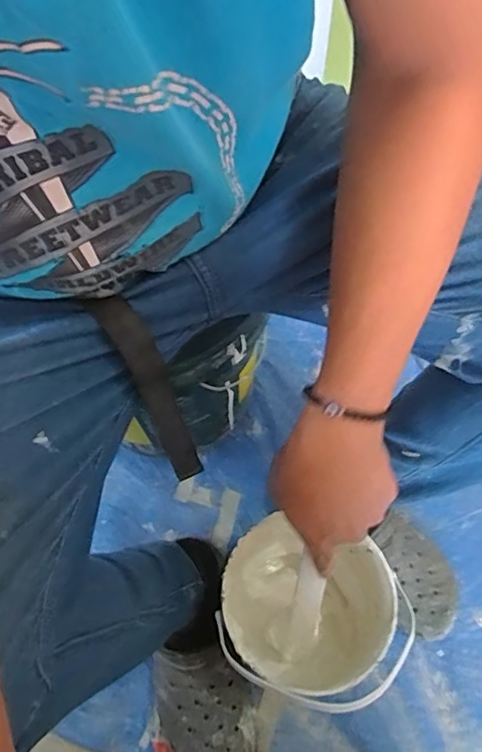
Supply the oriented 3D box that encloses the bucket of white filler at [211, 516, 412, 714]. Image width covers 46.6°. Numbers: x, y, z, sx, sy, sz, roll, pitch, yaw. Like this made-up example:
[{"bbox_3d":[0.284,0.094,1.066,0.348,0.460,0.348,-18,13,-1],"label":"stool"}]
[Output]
[{"bbox_3d":[0.071,0.264,0.629,0.172,0.224,0.153,8,64,6],"label":"bucket of white filler"}]

